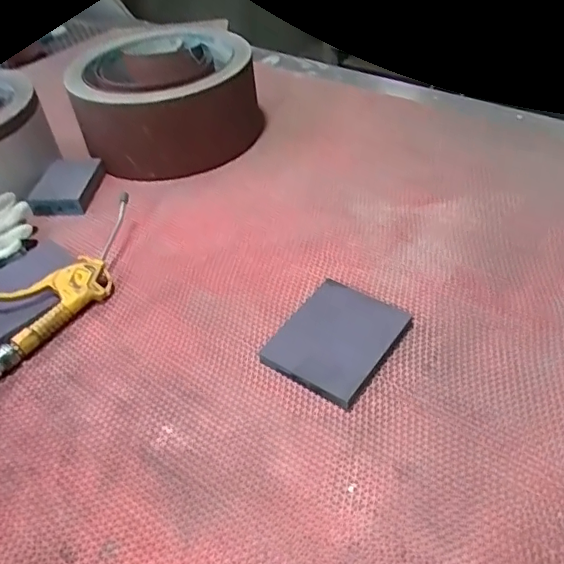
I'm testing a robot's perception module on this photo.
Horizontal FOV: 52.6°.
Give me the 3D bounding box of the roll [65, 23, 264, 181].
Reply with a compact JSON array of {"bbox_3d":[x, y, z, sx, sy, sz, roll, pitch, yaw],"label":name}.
[{"bbox_3d":[-0.170,-0.270,0.858,0.263,0.116,0.226,-14,44,-7],"label":"roll"}]

